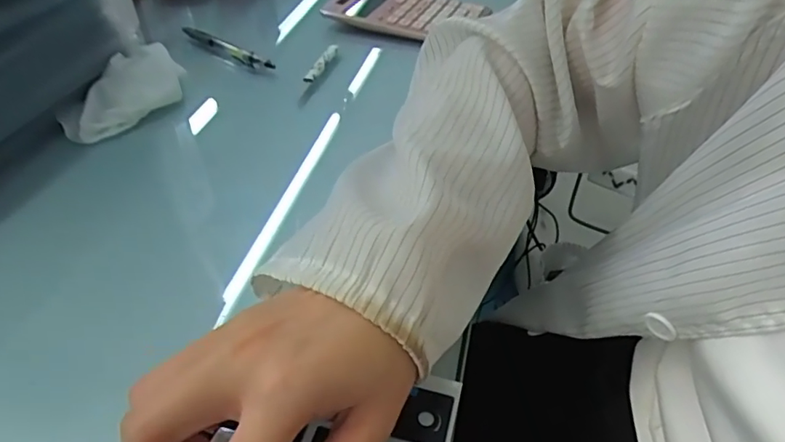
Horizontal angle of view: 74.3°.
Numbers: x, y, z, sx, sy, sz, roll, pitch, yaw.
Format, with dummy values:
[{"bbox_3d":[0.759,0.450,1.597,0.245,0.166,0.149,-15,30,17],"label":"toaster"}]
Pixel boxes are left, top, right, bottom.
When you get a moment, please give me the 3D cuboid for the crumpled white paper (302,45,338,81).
[{"bbox_3d":[-0.072,-0.158,0.523,0.012,0.012,0.073,11,44,10],"label":"crumpled white paper"}]

